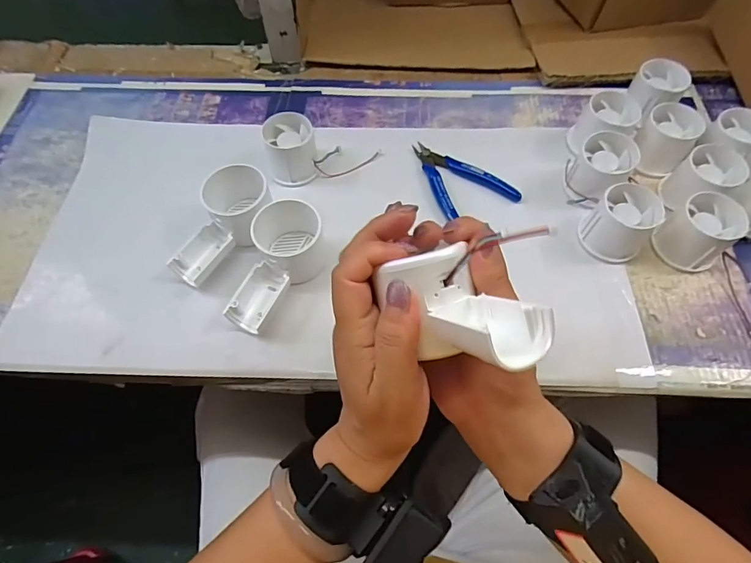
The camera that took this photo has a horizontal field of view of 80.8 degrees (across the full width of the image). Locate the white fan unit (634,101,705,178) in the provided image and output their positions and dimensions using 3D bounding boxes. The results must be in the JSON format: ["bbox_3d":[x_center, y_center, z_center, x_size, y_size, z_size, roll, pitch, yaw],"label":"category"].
[{"bbox_3d":[0.297,-0.147,0.453,0.049,0.043,0.058,33,67,17],"label":"white fan unit"}]

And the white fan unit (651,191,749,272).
[{"bbox_3d":[0.291,-0.044,0.398,0.050,0.052,0.051,-32,66,-15],"label":"white fan unit"}]

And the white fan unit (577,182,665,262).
[{"bbox_3d":[0.224,-0.053,0.405,0.054,0.049,0.050,41,69,20],"label":"white fan unit"}]

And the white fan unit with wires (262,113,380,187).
[{"bbox_3d":[-0.057,-0.145,0.463,0.114,0.048,0.056,-18,63,-9],"label":"white fan unit with wires"}]

